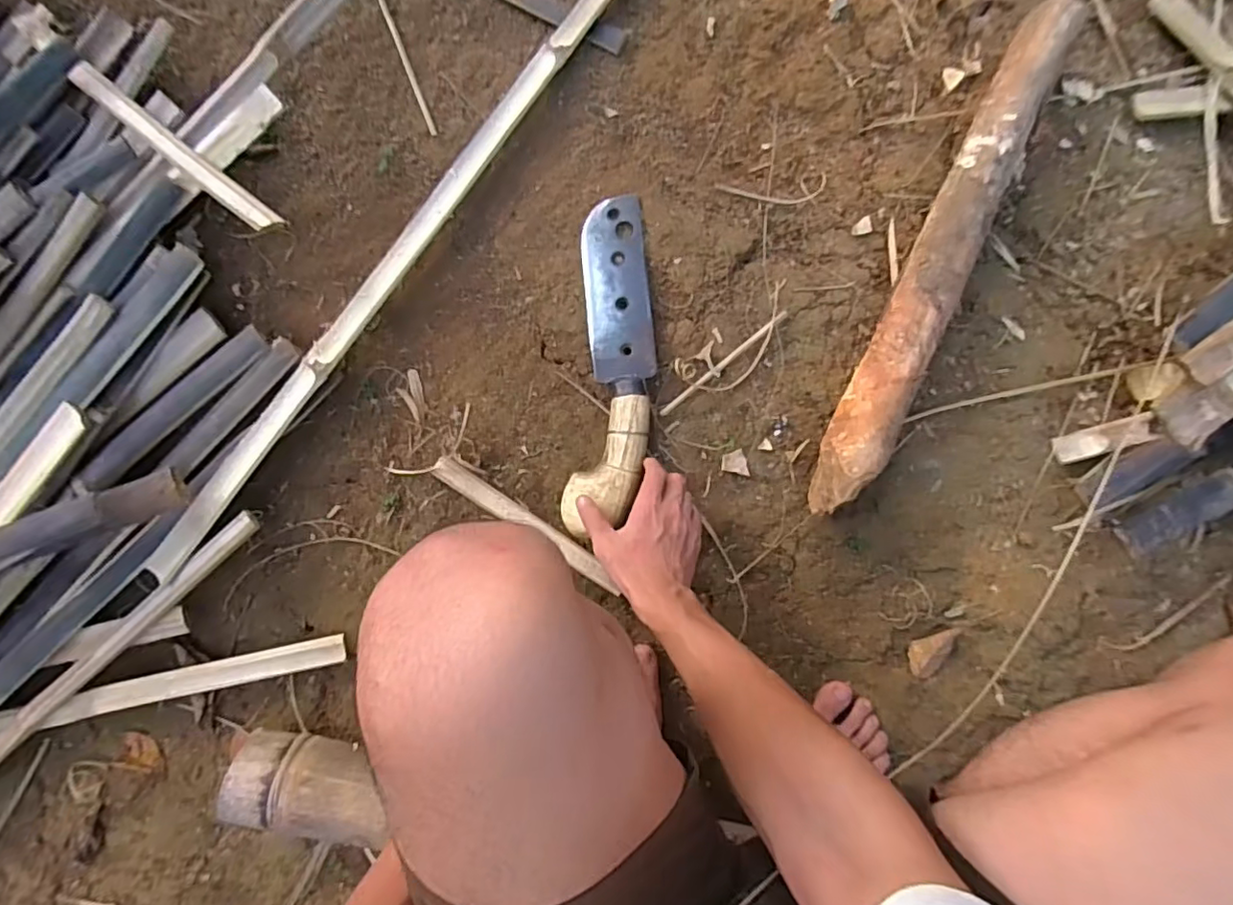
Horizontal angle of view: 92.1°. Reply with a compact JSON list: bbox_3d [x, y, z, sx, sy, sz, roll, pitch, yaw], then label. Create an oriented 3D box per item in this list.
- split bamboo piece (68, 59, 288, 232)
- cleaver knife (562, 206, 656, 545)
[{"bbox_3d":[-0.443,-0.303,0.593,0.261,0.020,0.027,39,86,2],"label":"split bamboo piece"},{"bbox_3d":[-0.004,-0.103,0.655,0.087,0.026,0.365,2,80,0],"label":"cleaver knife"}]

